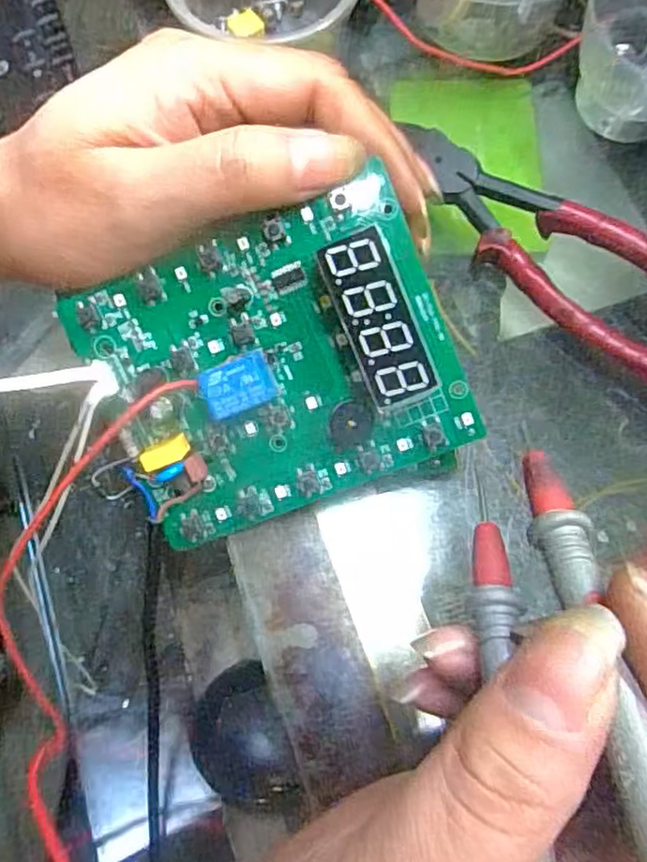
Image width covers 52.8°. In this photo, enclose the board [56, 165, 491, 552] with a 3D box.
[{"bbox_3d":[-0.017,-0.016,0.204,0.111,0.016,0.091,-21,100,8],"label":"board"}]

